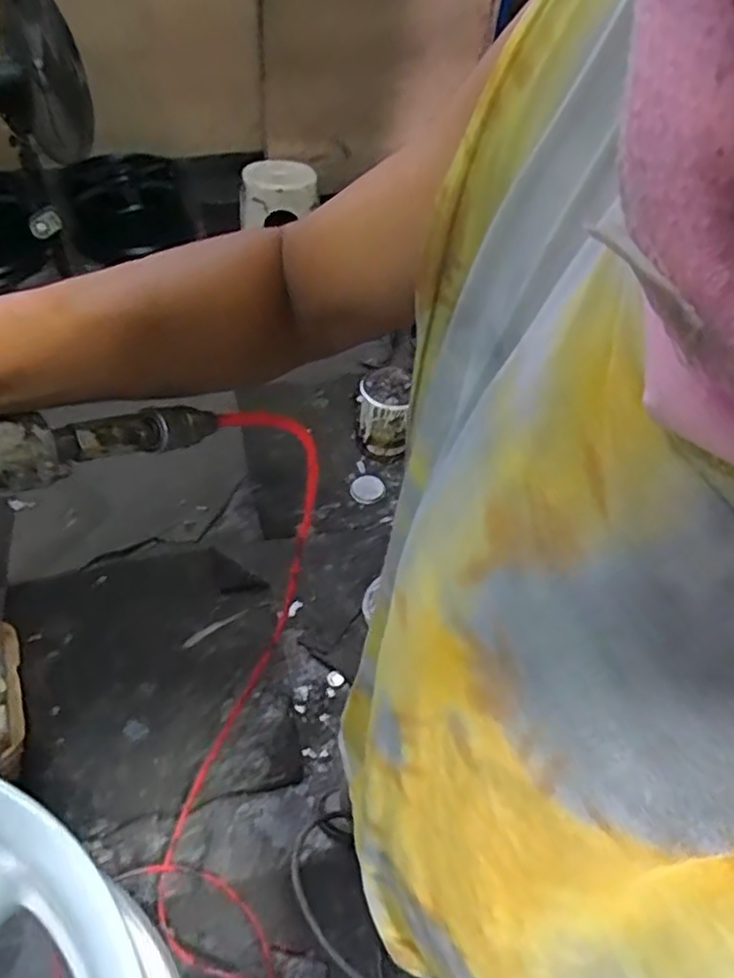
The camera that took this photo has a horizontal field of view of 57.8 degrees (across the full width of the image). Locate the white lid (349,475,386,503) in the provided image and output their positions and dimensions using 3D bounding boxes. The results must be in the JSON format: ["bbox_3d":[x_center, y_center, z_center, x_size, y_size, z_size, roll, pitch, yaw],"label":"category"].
[{"bbox_3d":[0.002,0.001,1.828,0.094,0.020,0.086,3,48,-3],"label":"white lid"}]

